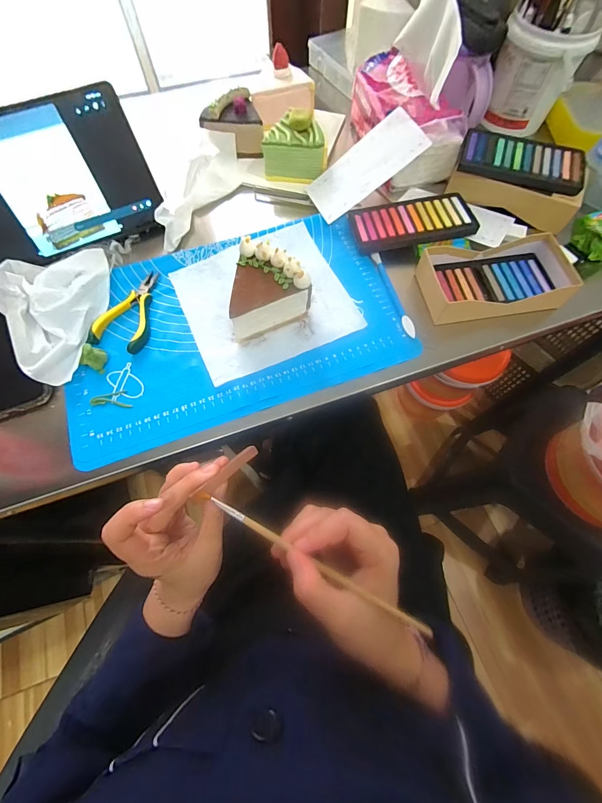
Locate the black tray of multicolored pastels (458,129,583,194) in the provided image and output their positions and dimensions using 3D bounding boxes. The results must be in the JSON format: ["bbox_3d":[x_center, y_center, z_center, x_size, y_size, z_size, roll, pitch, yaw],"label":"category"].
[{"bbox_3d":[0.301,-0.328,0.445,0.157,0.015,0.087,18,74,8],"label":"black tray of multicolored pastels"}]

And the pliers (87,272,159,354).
[{"bbox_3d":[-0.205,-0.115,0.401,0.061,0.014,0.115,11,68,4],"label":"pliers"}]

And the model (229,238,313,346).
[{"bbox_3d":[-0.046,-0.132,0.379,0.096,0.069,0.078,-24,70,-10],"label":"model"}]

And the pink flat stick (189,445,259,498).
[{"bbox_3d":[-0.052,0.050,0.242,0.009,0.007,0.054,38,48,14],"label":"pink flat stick"}]

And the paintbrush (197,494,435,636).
[{"bbox_3d":[0.001,0.097,0.207,0.160,0.009,0.005,25,70,15],"label":"paintbrush"}]

